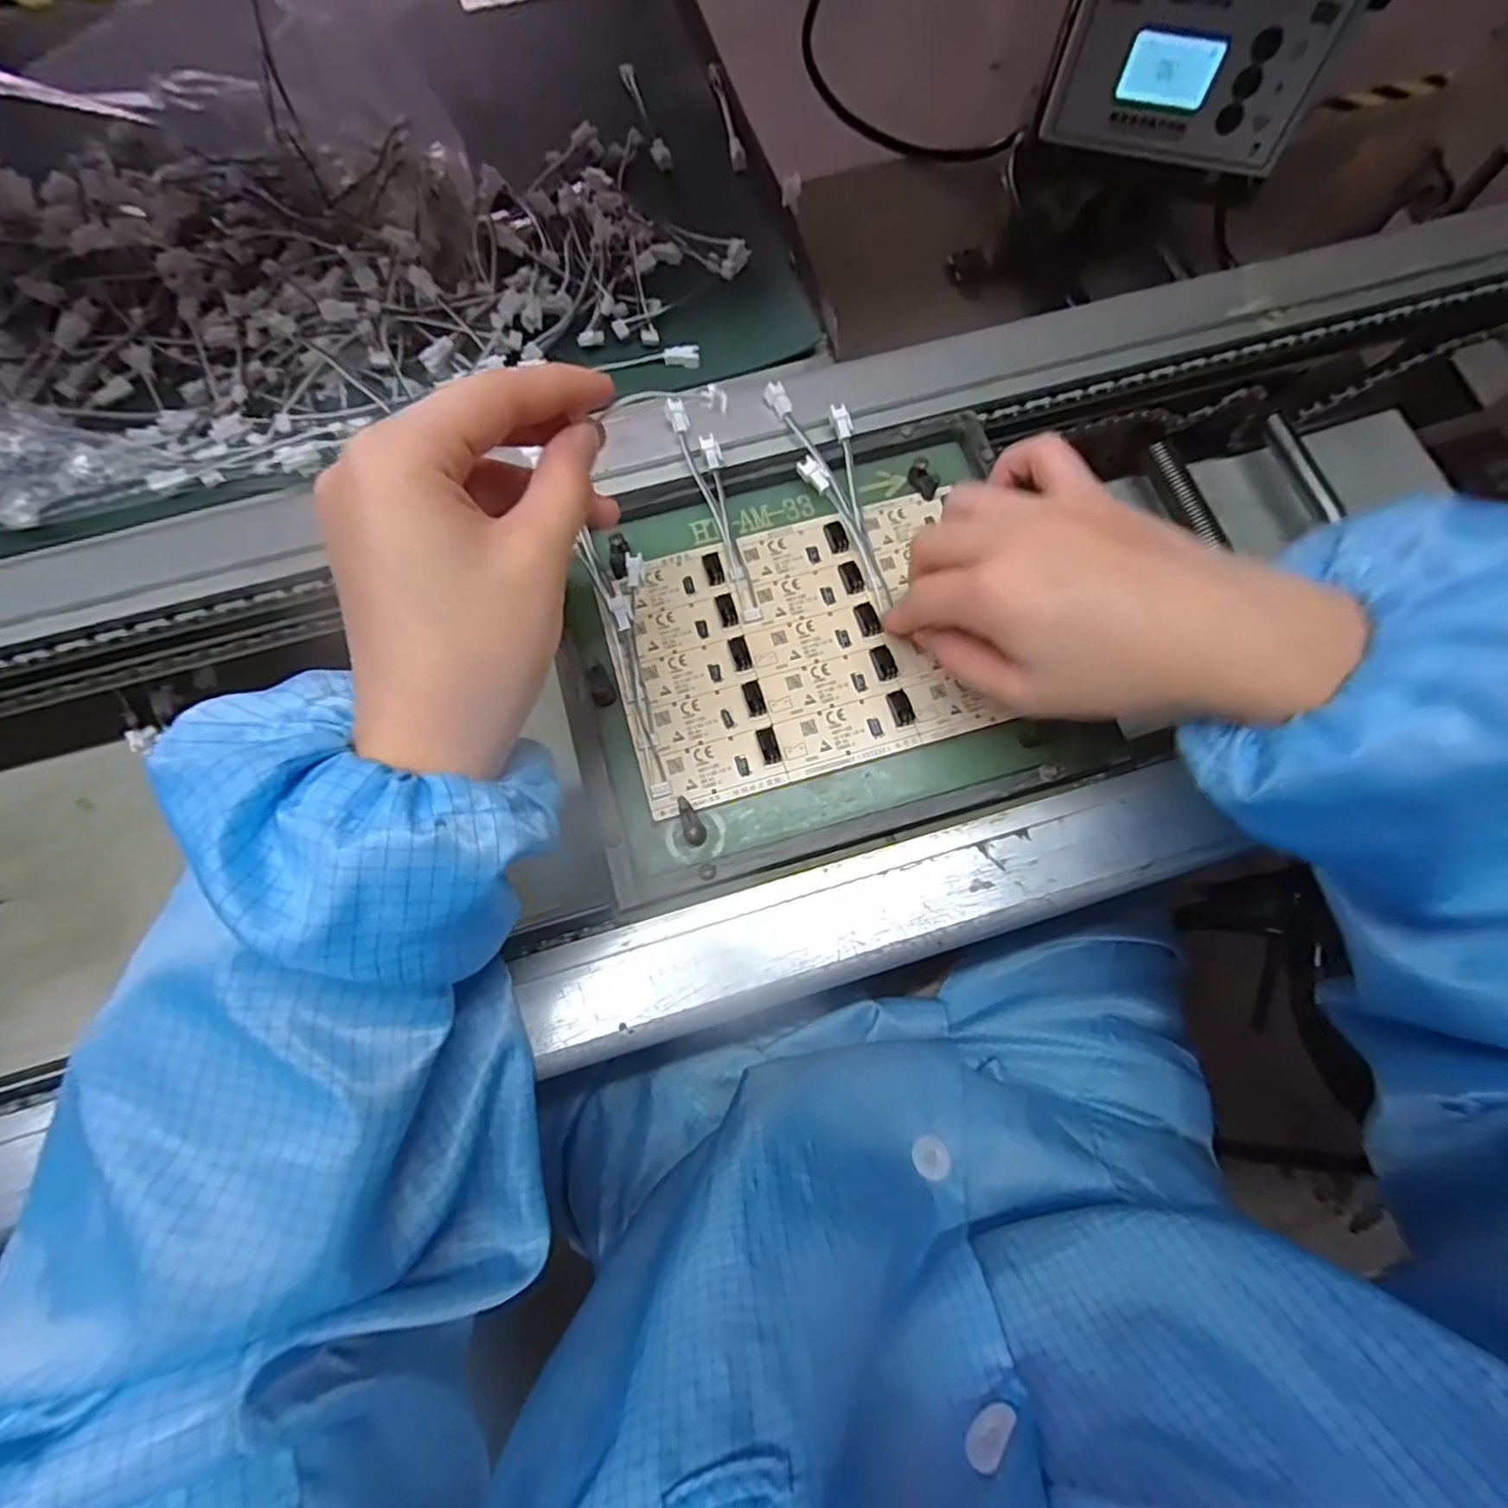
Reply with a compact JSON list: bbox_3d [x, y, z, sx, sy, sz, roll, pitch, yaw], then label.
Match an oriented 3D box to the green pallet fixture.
[{"bbox_3d":[0.027,-0.055,0.314,0.232,0.014,0.199,-16,75,-4],"label":"green pallet fixture"}]

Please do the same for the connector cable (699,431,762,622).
[{"bbox_3d":[-0.011,-0.115,0.327,0.009,0.017,0.095,-14,75,-4],"label":"connector cable"}]

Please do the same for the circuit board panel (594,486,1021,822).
[{"bbox_3d":[0.019,-0.054,0.316,0.171,0.010,0.128,-16,75,-4],"label":"circuit board panel"}]

